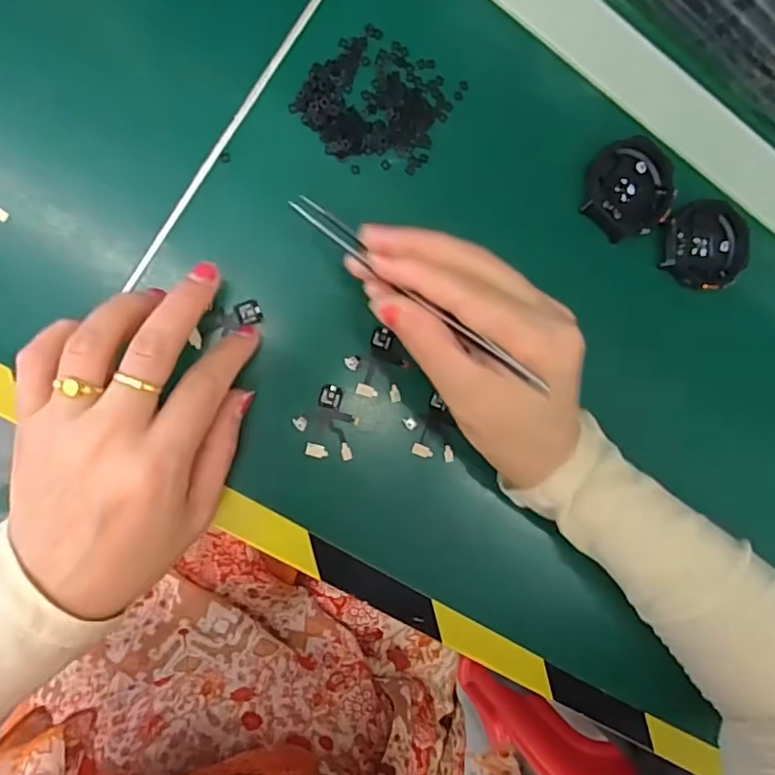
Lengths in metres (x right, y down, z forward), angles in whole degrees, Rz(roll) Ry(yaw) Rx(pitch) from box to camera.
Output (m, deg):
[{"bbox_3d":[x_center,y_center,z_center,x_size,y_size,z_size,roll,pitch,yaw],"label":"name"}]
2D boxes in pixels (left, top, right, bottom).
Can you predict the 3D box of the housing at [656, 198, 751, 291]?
[{"bbox_3d":[0.181,-0.081,0.308,0.052,0.012,0.048,0,91,-13],"label":"housing"}]

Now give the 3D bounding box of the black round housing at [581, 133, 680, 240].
[{"bbox_3d":[0.133,-0.109,0.297,0.049,0.011,0.055,44,82,-10],"label":"black round housing"}]

